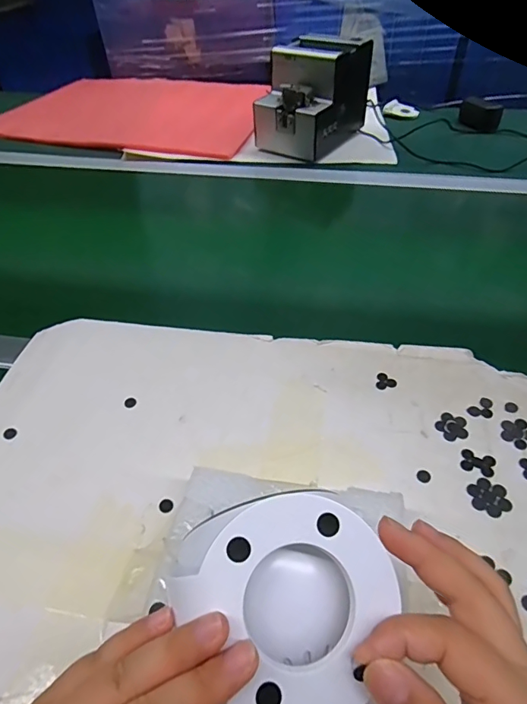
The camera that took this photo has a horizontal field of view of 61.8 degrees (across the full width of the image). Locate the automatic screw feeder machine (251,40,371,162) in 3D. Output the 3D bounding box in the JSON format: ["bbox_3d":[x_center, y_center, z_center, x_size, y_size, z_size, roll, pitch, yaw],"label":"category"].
[{"bbox_3d":[0.090,-0.446,0.771,0.125,0.146,0.189,30,54,25],"label":"automatic screw feeder machine"}]

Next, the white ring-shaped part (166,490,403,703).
[{"bbox_3d":[0.014,0.104,0.184,0.082,0.008,0.083,2,73,-8],"label":"white ring-shaped part"}]

